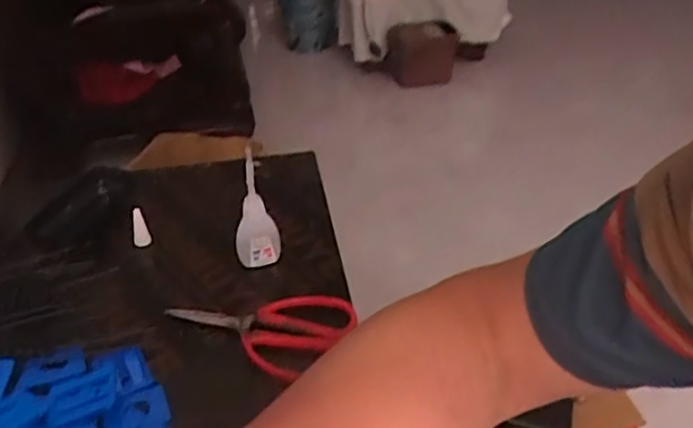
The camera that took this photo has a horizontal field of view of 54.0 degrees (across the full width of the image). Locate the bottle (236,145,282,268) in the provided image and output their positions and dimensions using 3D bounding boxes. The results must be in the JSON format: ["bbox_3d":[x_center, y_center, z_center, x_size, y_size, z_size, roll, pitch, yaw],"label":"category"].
[{"bbox_3d":[-0.075,-0.002,0.551,0.035,0.100,0.019,-11,36,-12],"label":"bottle"}]

